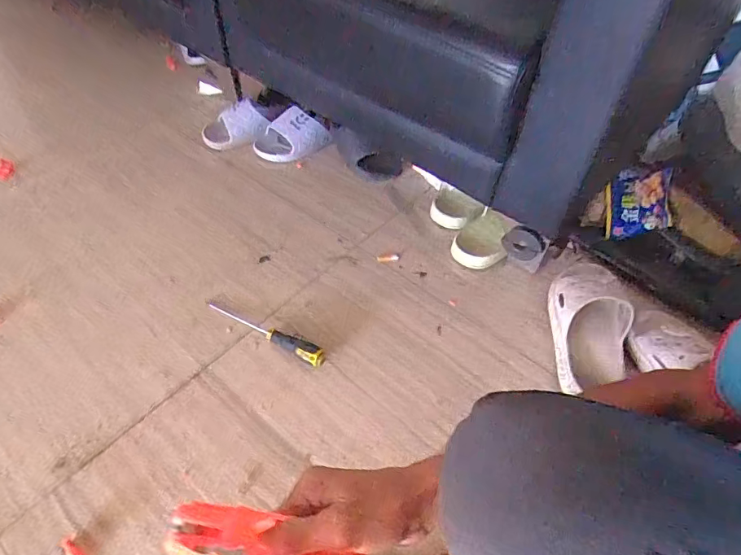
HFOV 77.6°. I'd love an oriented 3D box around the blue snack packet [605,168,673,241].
[{"bbox_3d":[0.462,-0.129,0.797,0.101,0.025,0.119,3,89,13],"label":"blue snack packet"}]

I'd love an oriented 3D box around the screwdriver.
[{"bbox_3d":[-0.151,0.071,0.666,0.202,0.030,0.025,27,55,18],"label":"screwdriver"}]

